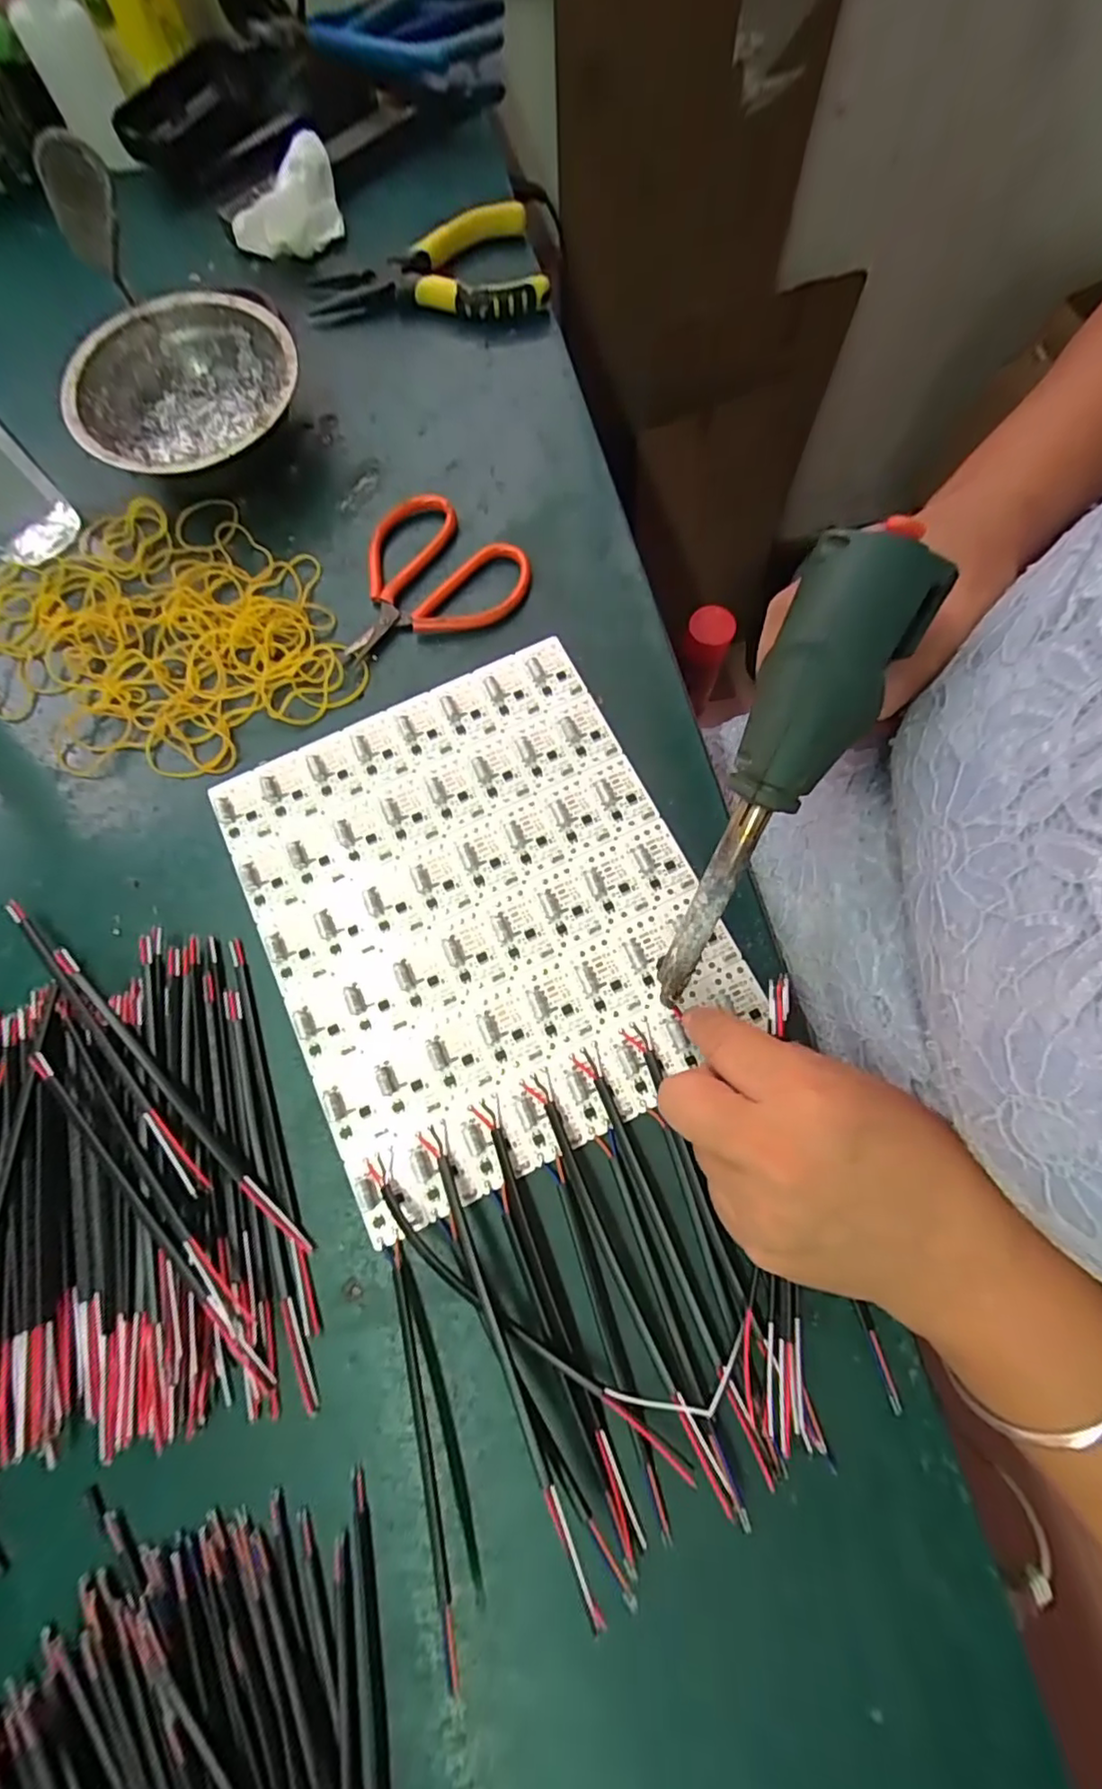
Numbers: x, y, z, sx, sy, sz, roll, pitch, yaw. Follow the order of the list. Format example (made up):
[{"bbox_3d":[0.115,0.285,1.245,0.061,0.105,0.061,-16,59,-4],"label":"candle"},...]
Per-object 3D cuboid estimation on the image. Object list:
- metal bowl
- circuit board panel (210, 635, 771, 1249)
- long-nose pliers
[{"bbox_3d":[-0.205,-0.281,0.347,0.123,0.043,0.123,0,76,1],"label":"metal bowl"},{"bbox_3d":[-0.037,0.003,0.289,0.201,0.008,0.233,-26,76,-5],"label":"circuit board panel"},{"bbox_3d":[-0.077,-0.396,0.372,0.149,0.030,0.060,1,76,1],"label":"long-nose pliers"}]

